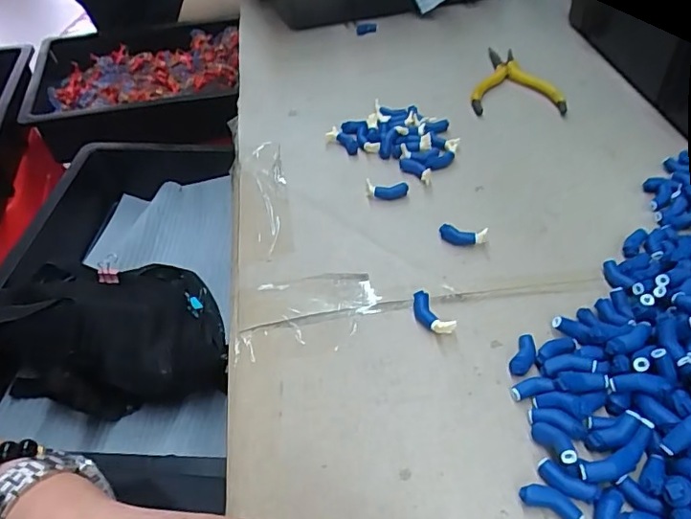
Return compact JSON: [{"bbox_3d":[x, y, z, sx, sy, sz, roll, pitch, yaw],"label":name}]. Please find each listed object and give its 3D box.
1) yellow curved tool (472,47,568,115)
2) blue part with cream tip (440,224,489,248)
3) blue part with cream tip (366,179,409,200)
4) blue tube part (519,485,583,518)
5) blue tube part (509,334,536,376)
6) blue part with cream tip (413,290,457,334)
[{"bbox_3d":[0.150,-0.166,0.487,0.077,0.012,0.115,0,46,5],"label":"yellow curved tool"},{"bbox_3d":[0.072,-0.015,0.329,0.028,0.008,0.008,8,47,14],"label":"blue part with cream tip"},{"bbox_3d":[0.029,-0.047,0.365,0.028,0.010,0.008,1,46,7],"label":"blue part with cream tip"},{"bbox_3d":[0.083,0.099,0.216,0.024,0.007,0.008,16,49,20],"label":"blue tube part"},{"bbox_3d":[0.089,0.048,0.266,0.010,0.008,0.023,18,50,22],"label":"blue tube part"},{"bbox_3d":[0.045,0.030,0.285,0.013,0.010,0.027,-27,49,-19],"label":"blue part with cream tip"}]

